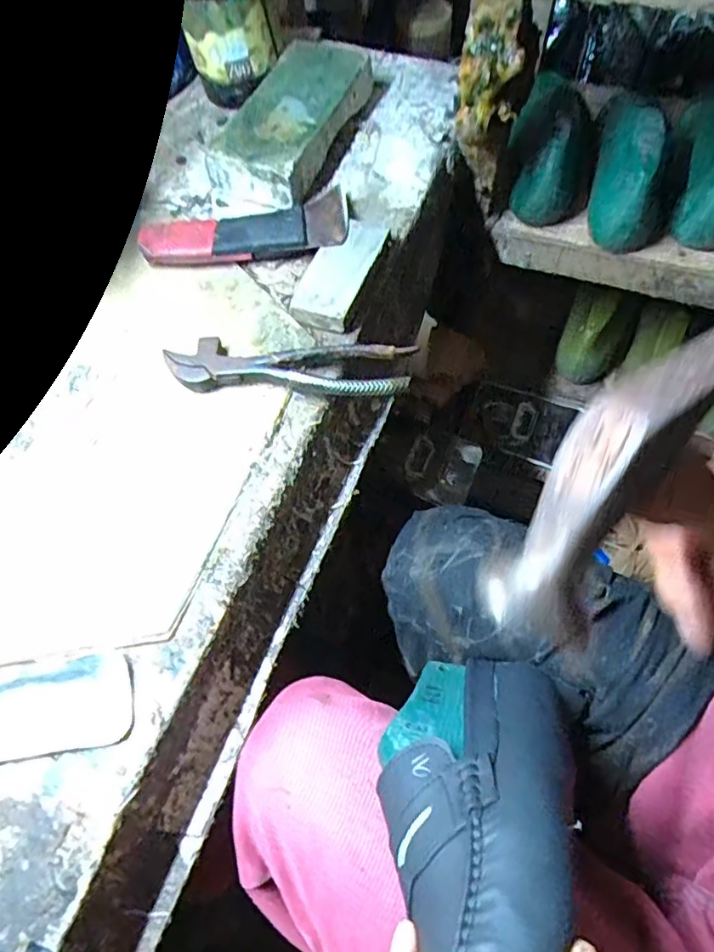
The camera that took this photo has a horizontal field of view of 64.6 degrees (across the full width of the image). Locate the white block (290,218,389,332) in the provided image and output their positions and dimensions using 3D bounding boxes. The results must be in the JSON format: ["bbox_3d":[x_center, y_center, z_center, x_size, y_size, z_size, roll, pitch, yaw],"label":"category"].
[{"bbox_3d":[-0.013,-0.171,0.470,0.050,0.022,0.113,19,68,12],"label":"white block"}]

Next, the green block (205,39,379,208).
[{"bbox_3d":[-0.059,-0.345,0.544,0.098,0.041,0.202,18,68,11],"label":"green block"}]

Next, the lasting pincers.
[{"bbox_3d":[-0.054,-0.082,0.427,0.186,0.022,0.043,6,66,6],"label":"lasting pincers"}]

